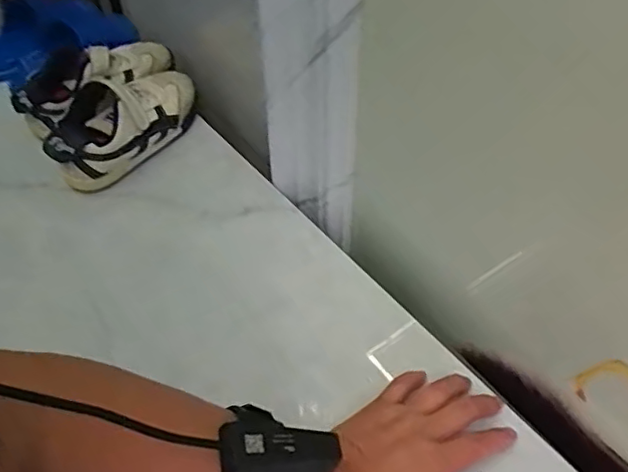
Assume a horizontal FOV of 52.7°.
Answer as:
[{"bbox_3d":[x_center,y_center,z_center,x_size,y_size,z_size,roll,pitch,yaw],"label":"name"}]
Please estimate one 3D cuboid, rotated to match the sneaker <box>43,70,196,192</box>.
[{"bbox_3d":[-0.196,-0.120,0.652,0.083,0.077,0.168,27,55,22],"label":"sneaker"}]

